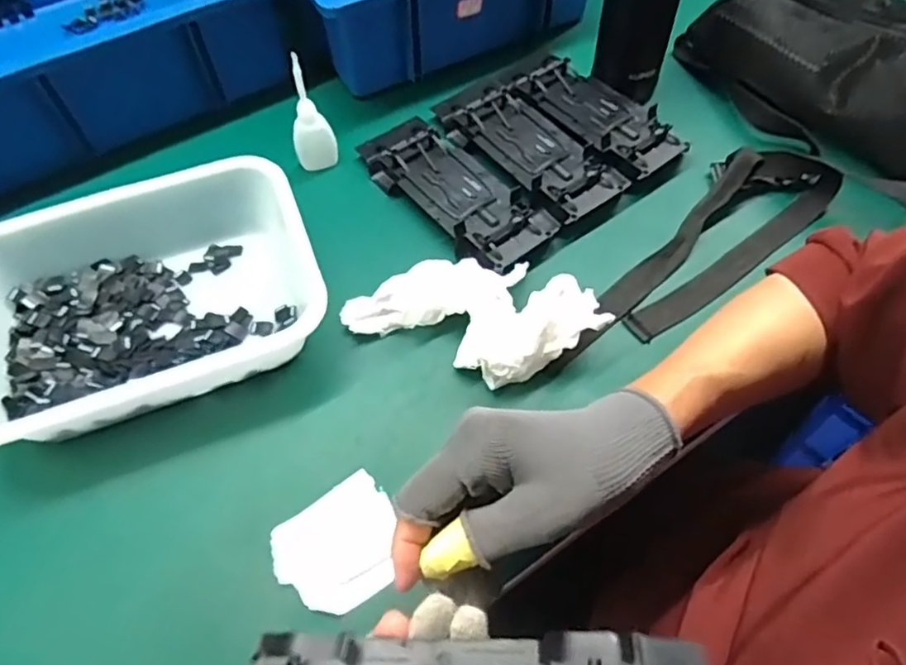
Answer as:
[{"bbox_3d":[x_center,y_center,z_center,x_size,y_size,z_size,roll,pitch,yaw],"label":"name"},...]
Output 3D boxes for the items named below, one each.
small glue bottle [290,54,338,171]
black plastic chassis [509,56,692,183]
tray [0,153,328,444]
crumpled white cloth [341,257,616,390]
[{"bbox_3d":[-0.124,-0.185,0.538,0.025,0.100,0.031,38,66,22],"label":"small glue bottle"},{"bbox_3d":[0.134,-0.203,0.594,0.071,0.033,0.175,-33,62,-18],"label":"black plastic chassis"},{"bbox_3d":[-0.231,-0.029,0.471,0.250,0.059,0.198,-19,59,-11],"label":"tray"},{"bbox_3d":[0.016,-0.018,0.473,0.184,0.039,0.098,24,63,15],"label":"crumpled white cloth"}]

